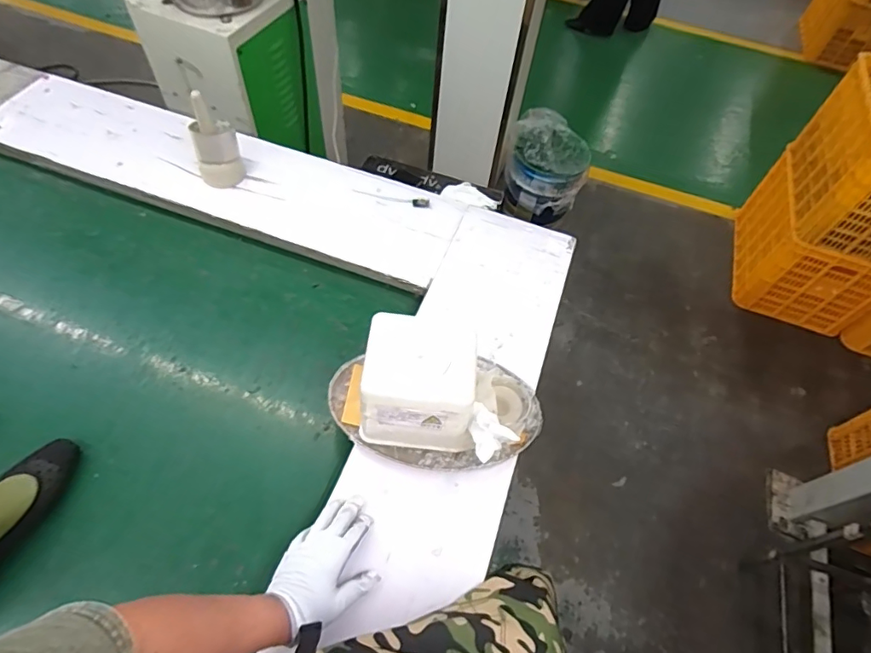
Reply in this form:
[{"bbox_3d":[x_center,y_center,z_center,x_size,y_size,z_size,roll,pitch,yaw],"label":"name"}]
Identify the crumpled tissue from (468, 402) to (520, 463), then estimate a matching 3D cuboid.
[{"bbox_3d":[0.079,0.145,0.694,0.056,0.048,0.061,-17,60,-16],"label":"crumpled tissue"}]

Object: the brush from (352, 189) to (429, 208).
[{"bbox_3d":[-0.098,-0.282,1.081,0.172,0.022,0.024,14,54,5],"label":"brush"}]

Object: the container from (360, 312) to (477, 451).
[{"bbox_3d":[-0.025,0.083,0.731,0.146,0.151,0.135,5,56,-2],"label":"container"}]

